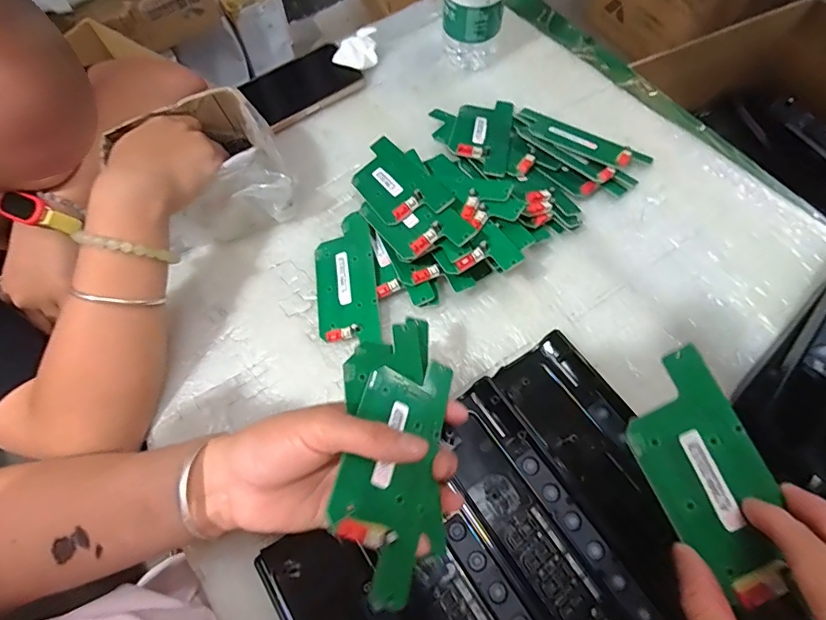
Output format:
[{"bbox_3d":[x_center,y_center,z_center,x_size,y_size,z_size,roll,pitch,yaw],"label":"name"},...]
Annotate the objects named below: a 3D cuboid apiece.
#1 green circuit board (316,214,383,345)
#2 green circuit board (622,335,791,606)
[{"bbox_3d":[-0.059,-0.028,0.394,0.053,0.010,0.124,-13,66,12],"label":"green circuit board"},{"bbox_3d":[0.146,0.082,0.227,0.053,0.005,0.114,-26,79,3],"label":"green circuit board"}]

